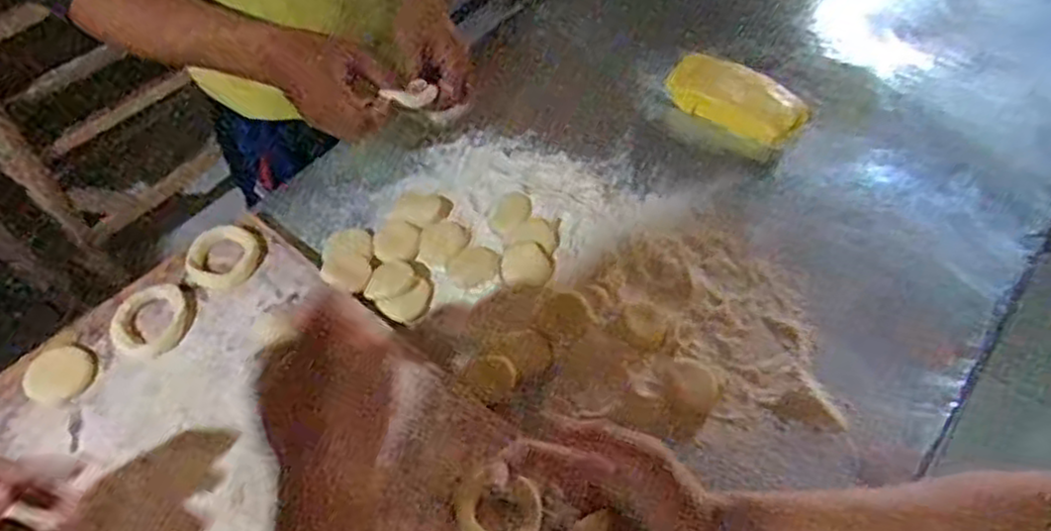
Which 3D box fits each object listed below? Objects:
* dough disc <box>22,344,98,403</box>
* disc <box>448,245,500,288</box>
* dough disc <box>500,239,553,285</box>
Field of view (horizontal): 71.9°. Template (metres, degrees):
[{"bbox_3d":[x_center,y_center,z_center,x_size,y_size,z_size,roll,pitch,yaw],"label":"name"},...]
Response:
[{"bbox_3d":[-0.388,0.090,0.604,0.054,0.008,0.049,19,57,14],"label":"dough disc"},{"bbox_3d":[-0.049,0.001,0.695,0.048,0.006,0.044,0,54,1],"label":"disc"},{"bbox_3d":[0.000,-0.002,0.689,0.048,0.004,0.046,-2,68,6],"label":"dough disc"}]

